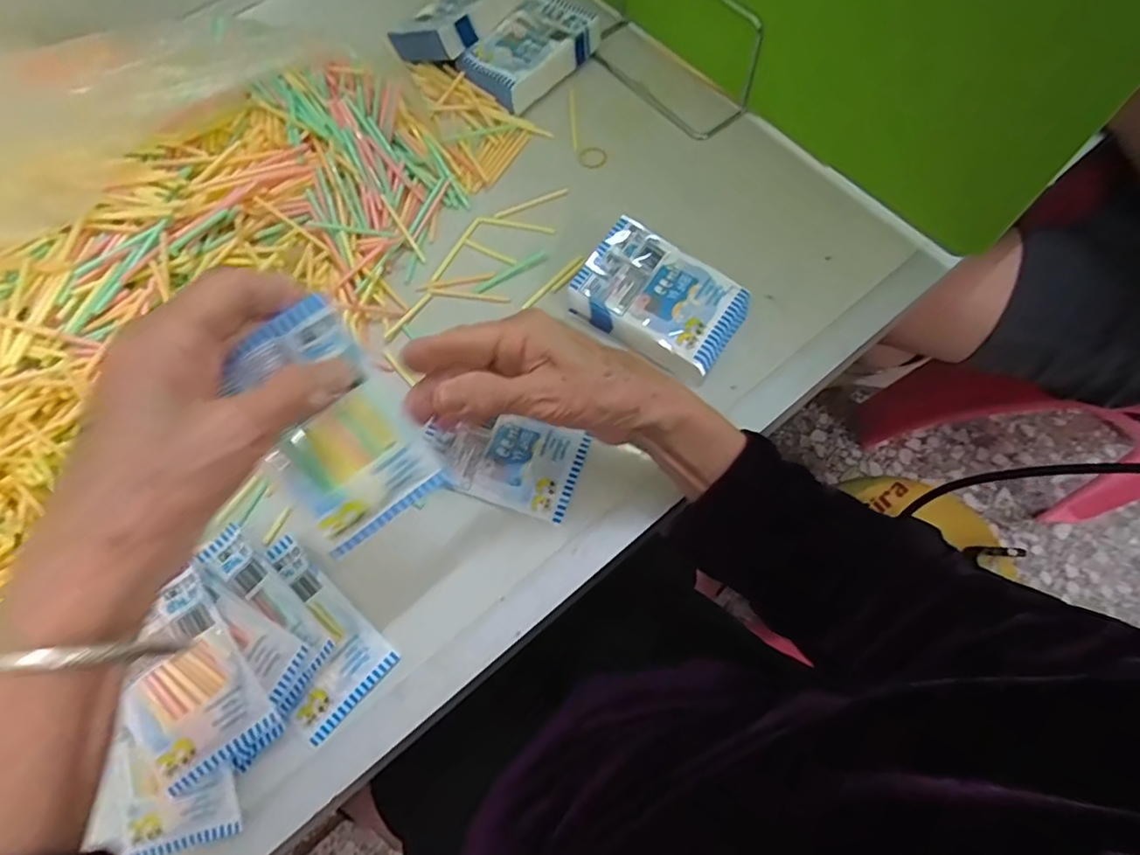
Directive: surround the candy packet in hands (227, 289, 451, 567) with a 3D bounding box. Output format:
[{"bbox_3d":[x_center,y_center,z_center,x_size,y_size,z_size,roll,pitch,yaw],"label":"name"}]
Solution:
[{"bbox_3d":[-0.104,0.001,0.264,0.063,0.102,0.007,-38,31,-19],"label":"candy packet in hands"}]

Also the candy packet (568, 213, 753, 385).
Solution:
[{"bbox_3d":[0.060,-0.089,0.413,0.111,0.025,0.071,32,73,12],"label":"candy packet"}]

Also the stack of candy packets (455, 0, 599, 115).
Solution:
[{"bbox_3d":[-0.033,-0.321,0.509,0.076,0.025,0.113,35,73,13],"label":"stack of candy packets"}]

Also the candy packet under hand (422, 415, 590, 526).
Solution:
[{"bbox_3d":[-0.043,0.019,0.385,0.098,0.005,0.057,18,70,7],"label":"candy packet under hand"}]

